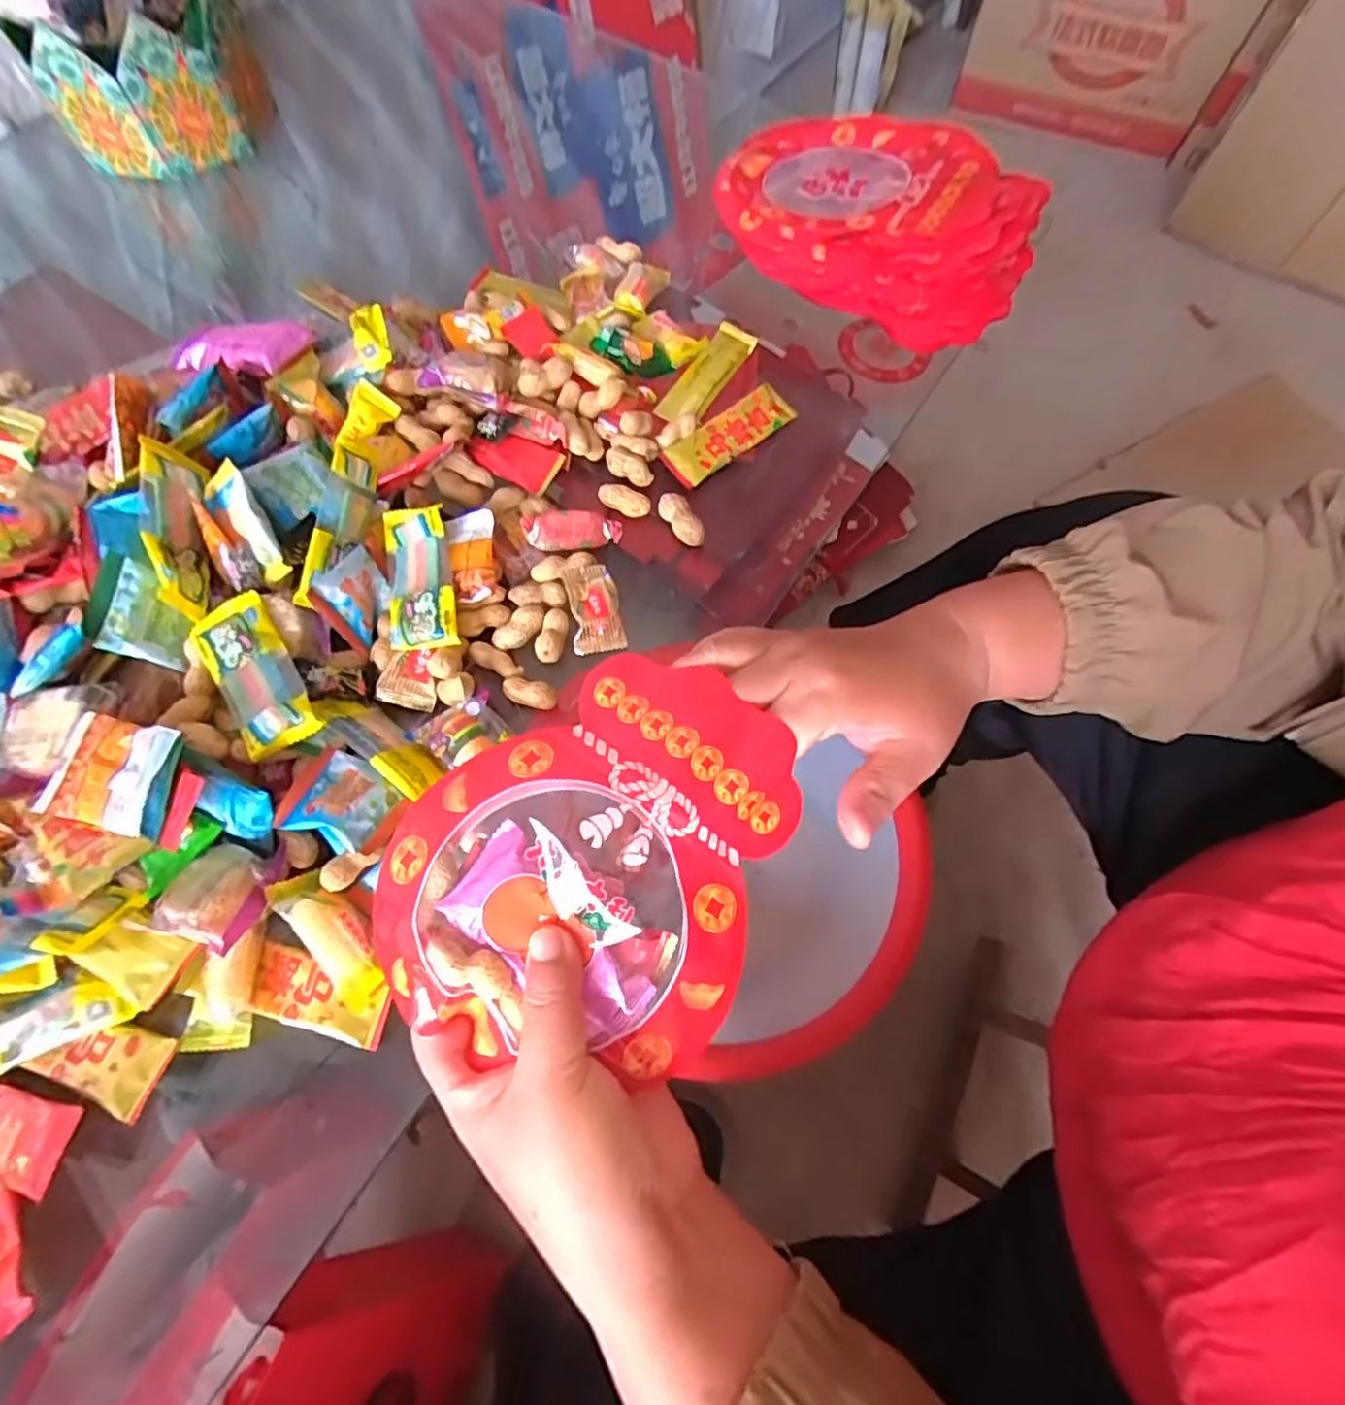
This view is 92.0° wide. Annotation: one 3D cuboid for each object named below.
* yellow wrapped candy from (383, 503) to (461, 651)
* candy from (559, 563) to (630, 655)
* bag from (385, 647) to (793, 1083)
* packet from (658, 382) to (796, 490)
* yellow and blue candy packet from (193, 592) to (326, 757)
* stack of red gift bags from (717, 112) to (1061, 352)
[{"bbox_3d":[-0.147,-0.074,0.374,0.036,0.019,0.091,-10,68,-6],"label":"yellow wrapped candy"},{"bbox_3d":[-0.048,-0.058,0.398,0.030,0.013,0.056,-11,68,-6],"label":"candy"},{"bbox_3d":[-0.033,0.061,0.276,0.147,0.039,0.166,22,69,7],"label":"bag"},{"bbox_3d":[0.040,-0.187,0.455,0.099,0.012,0.033,-35,91,-14],"label":"packet"},{"bbox_3d":[-0.216,-0.013,0.339,0.037,0.021,0.092,-31,72,-13],"label":"yellow and blue candy packet"},{"bbox_3d":[0.153,-0.373,0.496,0.235,0.069,0.144,29,70,10],"label":"stack of red gift bags"}]

